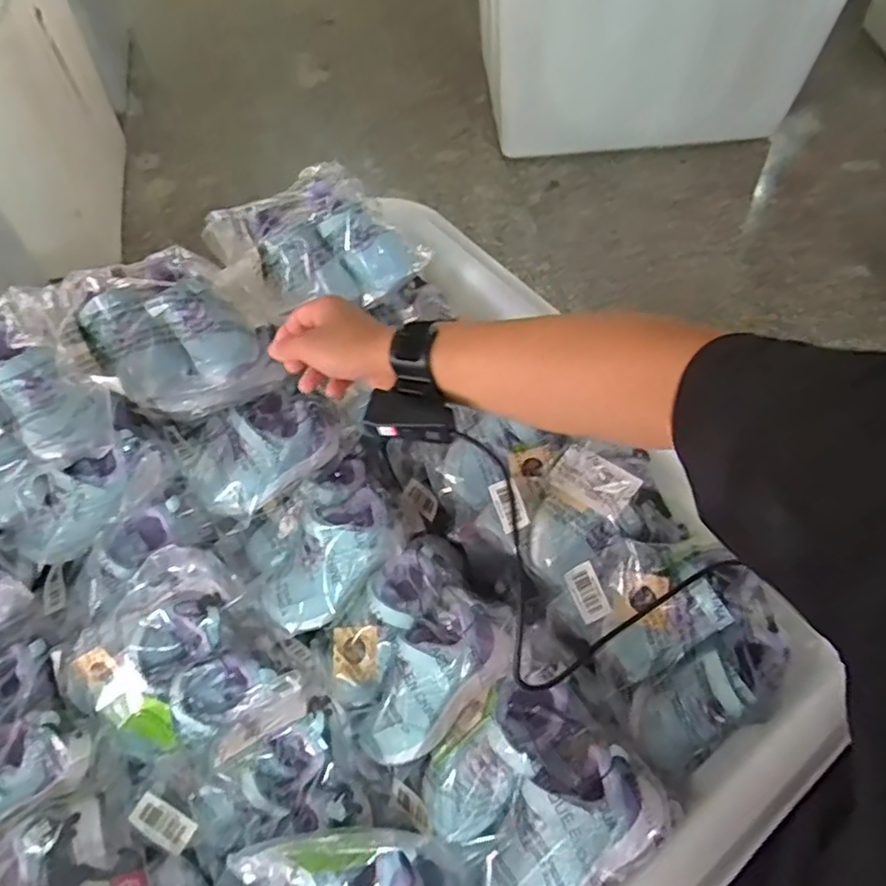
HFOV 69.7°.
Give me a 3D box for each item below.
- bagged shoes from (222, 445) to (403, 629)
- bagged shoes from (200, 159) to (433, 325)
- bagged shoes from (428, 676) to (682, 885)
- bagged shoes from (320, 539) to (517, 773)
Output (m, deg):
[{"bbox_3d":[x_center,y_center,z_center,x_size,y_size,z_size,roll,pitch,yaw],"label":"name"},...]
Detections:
[{"bbox_3d":[-0.115,0.093,0.622,0.171,0.063,0.144,-38,65,-19],"label":"bagged shoes"},{"bbox_3d":[-0.143,-0.222,0.709,0.208,0.078,0.171,-32,63,-16],"label":"bagged shoes"},{"bbox_3d":[0.069,0.267,0.486,0.156,0.056,0.152,-32,63,-17],"label":"bagged shoes"},{"bbox_3d":[-0.027,0.185,0.574,0.171,0.073,0.152,-35,64,-18],"label":"bagged shoes"}]

